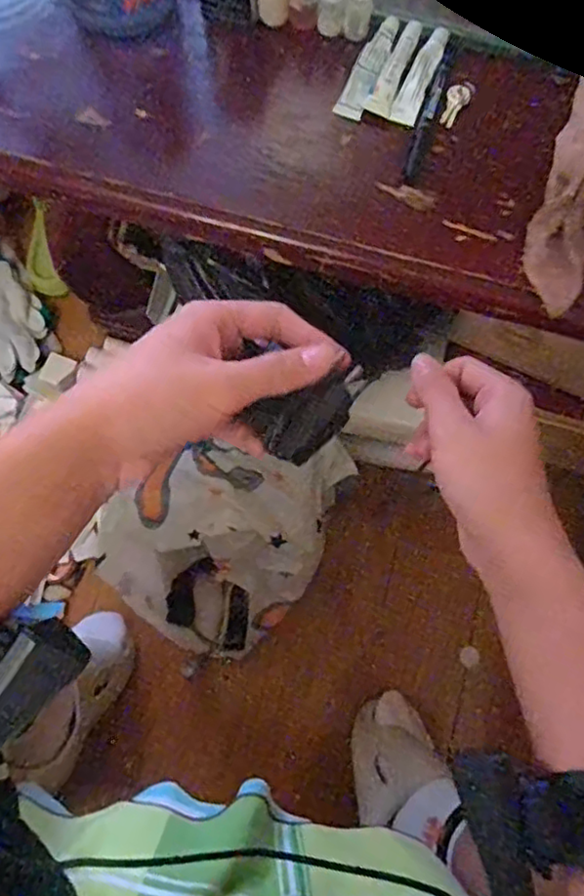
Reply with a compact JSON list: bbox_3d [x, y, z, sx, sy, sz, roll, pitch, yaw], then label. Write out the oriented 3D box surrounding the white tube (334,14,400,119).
[{"bbox_3d":[0.064,-0.316,0.533,0.024,0.015,0.096,22,75,7],"label":"white tube"}]

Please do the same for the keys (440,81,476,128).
[{"bbox_3d":[0.134,-0.281,0.522,0.020,0.006,0.042,21,75,6],"label":"keys"}]

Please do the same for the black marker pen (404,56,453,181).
[{"bbox_3d":[0.111,-0.270,0.521,0.013,0.012,0.112,16,75,5],"label":"black marker pen"}]

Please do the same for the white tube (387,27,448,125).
[{"bbox_3d":[0.105,-0.305,0.526,0.023,0.013,0.095,21,75,6],"label":"white tube"}]

